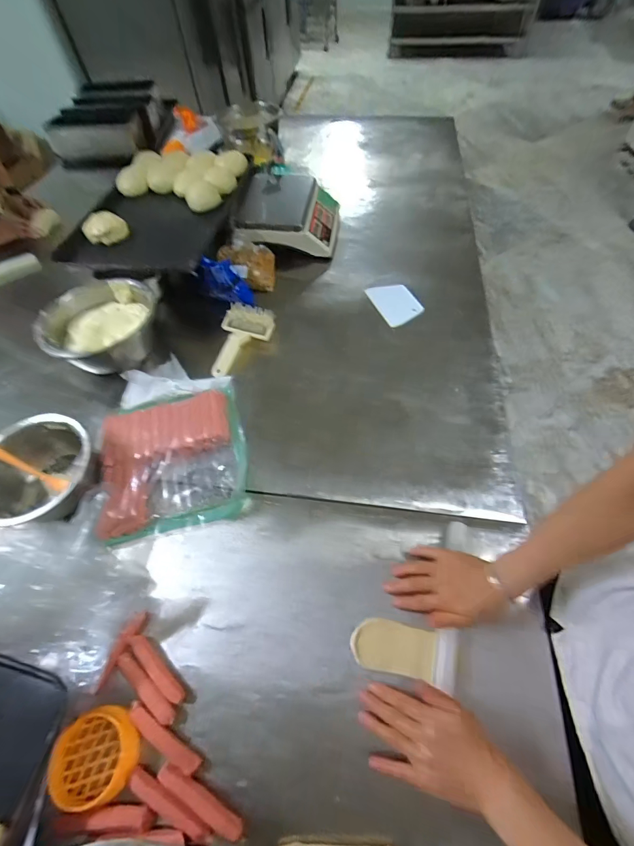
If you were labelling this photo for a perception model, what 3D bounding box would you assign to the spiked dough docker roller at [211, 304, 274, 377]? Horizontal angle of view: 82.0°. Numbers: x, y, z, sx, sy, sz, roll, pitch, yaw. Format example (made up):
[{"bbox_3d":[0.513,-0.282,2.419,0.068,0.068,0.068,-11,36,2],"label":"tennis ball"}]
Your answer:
[{"bbox_3d":[-0.173,-0.188,0.846,0.117,0.063,0.183,8,57,8],"label":"spiked dough docker roller"}]

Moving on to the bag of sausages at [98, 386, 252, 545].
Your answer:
[{"bbox_3d":[-0.267,0.055,0.681,0.248,0.046,0.279,-11,56,-4],"label":"bag of sausages"}]

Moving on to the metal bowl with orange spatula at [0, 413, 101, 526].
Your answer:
[{"bbox_3d":[-0.479,0.094,0.639,0.180,0.093,0.188,-24,58,-12],"label":"metal bowl with orange spatula"}]

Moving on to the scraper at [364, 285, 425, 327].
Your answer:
[{"bbox_3d":[0.203,-0.312,0.941,0.099,0.007,0.151,-21,55,-6],"label":"scraper"}]

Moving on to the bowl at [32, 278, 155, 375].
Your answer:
[{"bbox_3d":[-0.480,-0.213,0.841,0.208,0.109,0.250,23,60,18],"label":"bowl"}]

